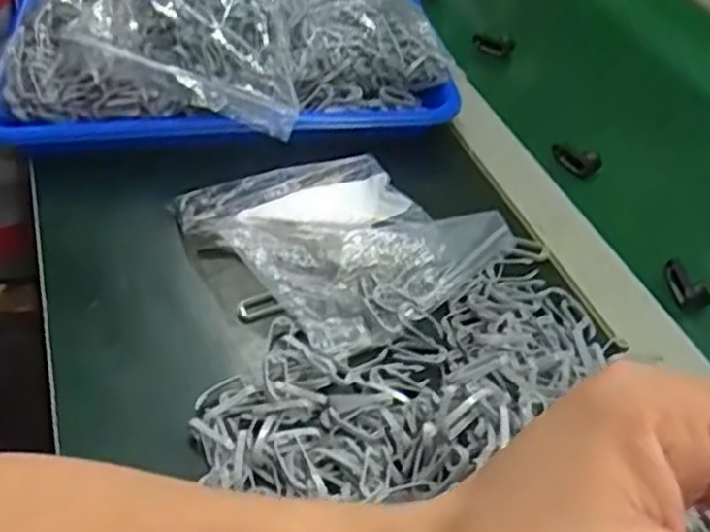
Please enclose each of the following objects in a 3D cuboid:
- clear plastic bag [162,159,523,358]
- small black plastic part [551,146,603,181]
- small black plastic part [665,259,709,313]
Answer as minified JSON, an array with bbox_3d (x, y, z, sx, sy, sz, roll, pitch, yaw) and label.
[{"bbox_3d":[-0.006,-0.027,0.454,0.138,0.025,0.159,-32,55,-30],"label":"clear plastic bag"},{"bbox_3d":[0.160,-0.075,0.534,0.035,0.010,0.029,12,46,8],"label":"small black plastic part"},{"bbox_3d":[0.203,0.012,0.453,0.016,0.014,0.033,-6,46,-10],"label":"small black plastic part"}]

